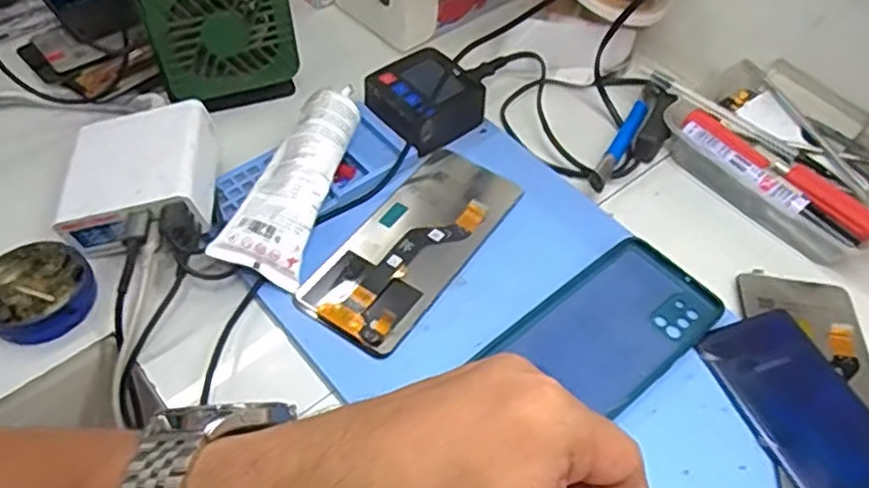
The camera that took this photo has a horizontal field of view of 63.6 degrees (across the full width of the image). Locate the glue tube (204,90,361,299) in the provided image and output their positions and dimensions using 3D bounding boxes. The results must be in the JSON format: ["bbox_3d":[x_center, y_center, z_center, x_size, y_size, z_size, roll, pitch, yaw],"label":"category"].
[{"bbox_3d":[-0.089,-0.042,0.452,0.048,0.031,0.135,14,56,6],"label":"glue tube"}]

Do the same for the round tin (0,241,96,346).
[{"bbox_3d":[-0.236,0.030,0.419,0.060,0.019,0.061,2,52,-2],"label":"round tin"}]

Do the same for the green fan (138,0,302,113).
[{"bbox_3d":[-0.153,-0.155,0.503,0.097,0.107,0.042,-15,56,-15],"label":"green fan"}]

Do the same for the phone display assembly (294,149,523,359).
[{"bbox_3d":[-0.011,-0.001,0.453,0.071,0.008,0.161,30,55,18],"label":"phone display assembly"}]

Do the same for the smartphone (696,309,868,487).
[{"bbox_3d":[0.215,0.104,0.383,0.071,0.014,0.151,-16,55,-15],"label":"smartphone"}]

